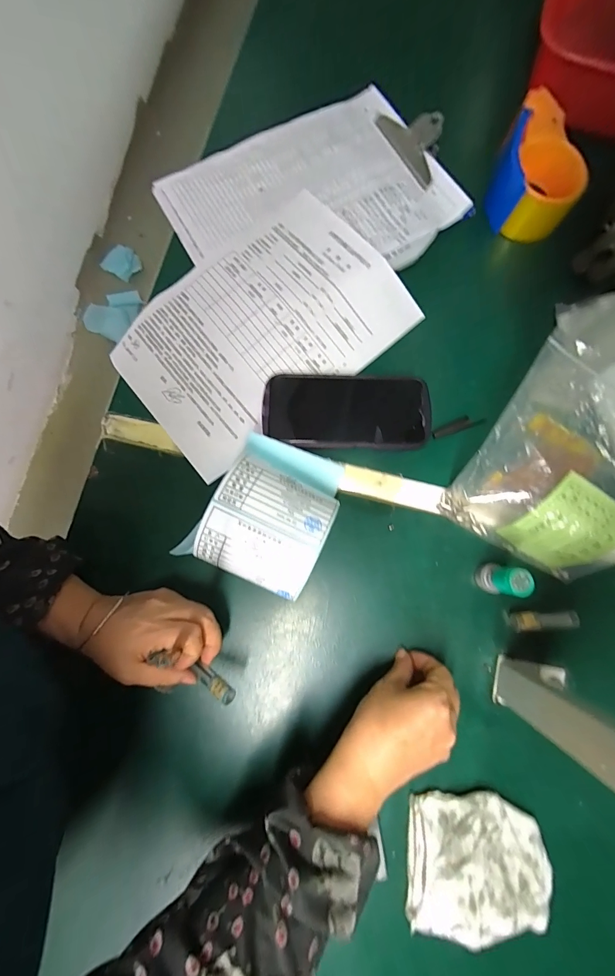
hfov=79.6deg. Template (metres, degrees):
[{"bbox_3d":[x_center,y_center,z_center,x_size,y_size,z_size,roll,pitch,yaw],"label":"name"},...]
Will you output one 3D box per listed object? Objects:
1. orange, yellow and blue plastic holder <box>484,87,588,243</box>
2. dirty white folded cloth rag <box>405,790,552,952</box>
[{"bbox_3d":[0.254,-0.349,0.406,0.098,0.044,0.134,25,81,4],"label":"orange, yellow and blue plastic holder"},{"bbox_3d":[0.140,0.312,0.302,0.110,0.019,0.100,5,80,1],"label":"dirty white folded cloth rag"}]

